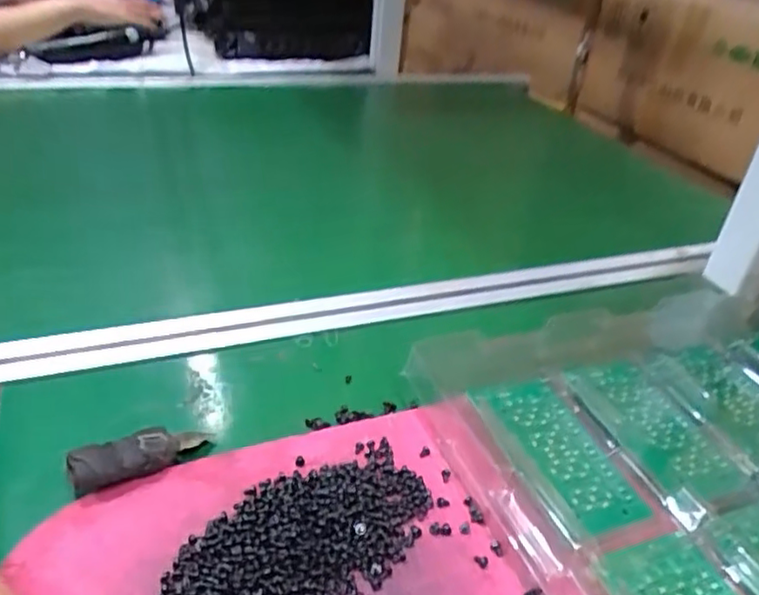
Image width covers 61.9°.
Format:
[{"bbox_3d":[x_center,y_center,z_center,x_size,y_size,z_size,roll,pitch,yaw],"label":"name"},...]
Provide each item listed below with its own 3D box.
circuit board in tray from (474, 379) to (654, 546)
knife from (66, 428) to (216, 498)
[{"bbox_3d":[0.099,0.083,0.345,0.051,0.009,0.097,-7,36,-21],"label":"circuit board in tray"},{"bbox_3d":[-0.121,0.082,0.327,0.069,0.022,0.021,-13,38,-28],"label":"knife"}]

